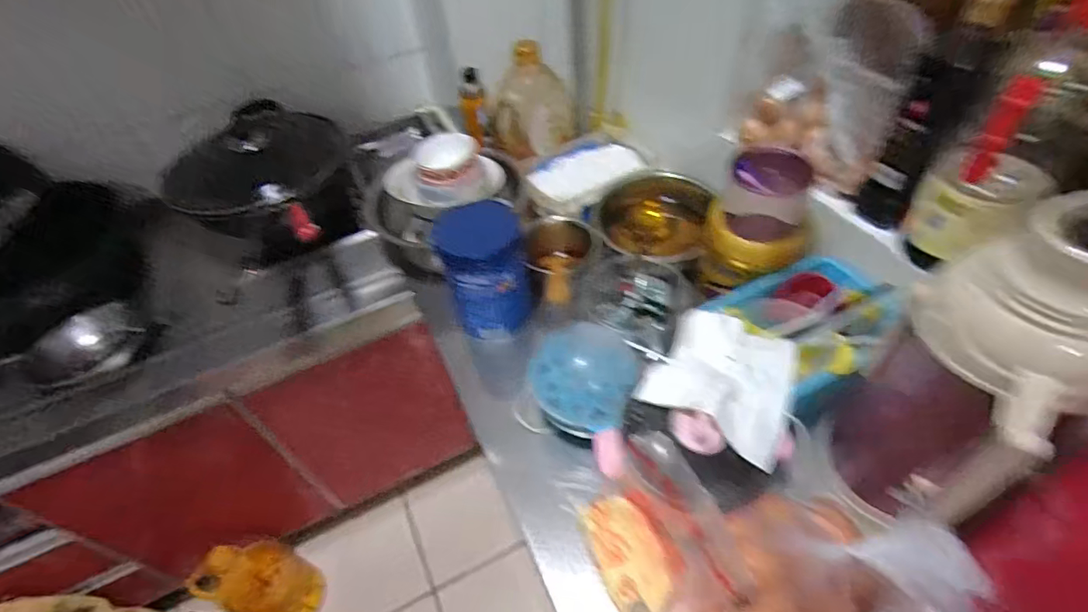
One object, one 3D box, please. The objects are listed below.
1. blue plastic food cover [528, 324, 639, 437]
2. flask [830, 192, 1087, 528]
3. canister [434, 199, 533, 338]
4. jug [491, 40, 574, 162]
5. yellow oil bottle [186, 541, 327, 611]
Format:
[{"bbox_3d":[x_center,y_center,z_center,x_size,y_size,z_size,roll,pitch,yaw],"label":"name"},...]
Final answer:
[{"bbox_3d":[0.050,0.094,0.707,0.132,0.070,0.146,14,52,17],"label":"blue plastic food cover"},{"bbox_3d":[0.383,0.092,0.493,0.156,0.377,0.135,-29,52,-18],"label":"flask"},{"bbox_3d":[-0.091,-0.056,0.812,0.115,0.190,0.113,-21,50,-12],"label":"canister"},{"bbox_3d":[-0.028,-0.393,0.996,0.098,0.195,0.118,23,55,24],"label":"jug"},{"bbox_3d":[-0.640,0.609,1.171,0.147,0.341,0.149,14,52,17],"label":"yellow oil bottle"}]

